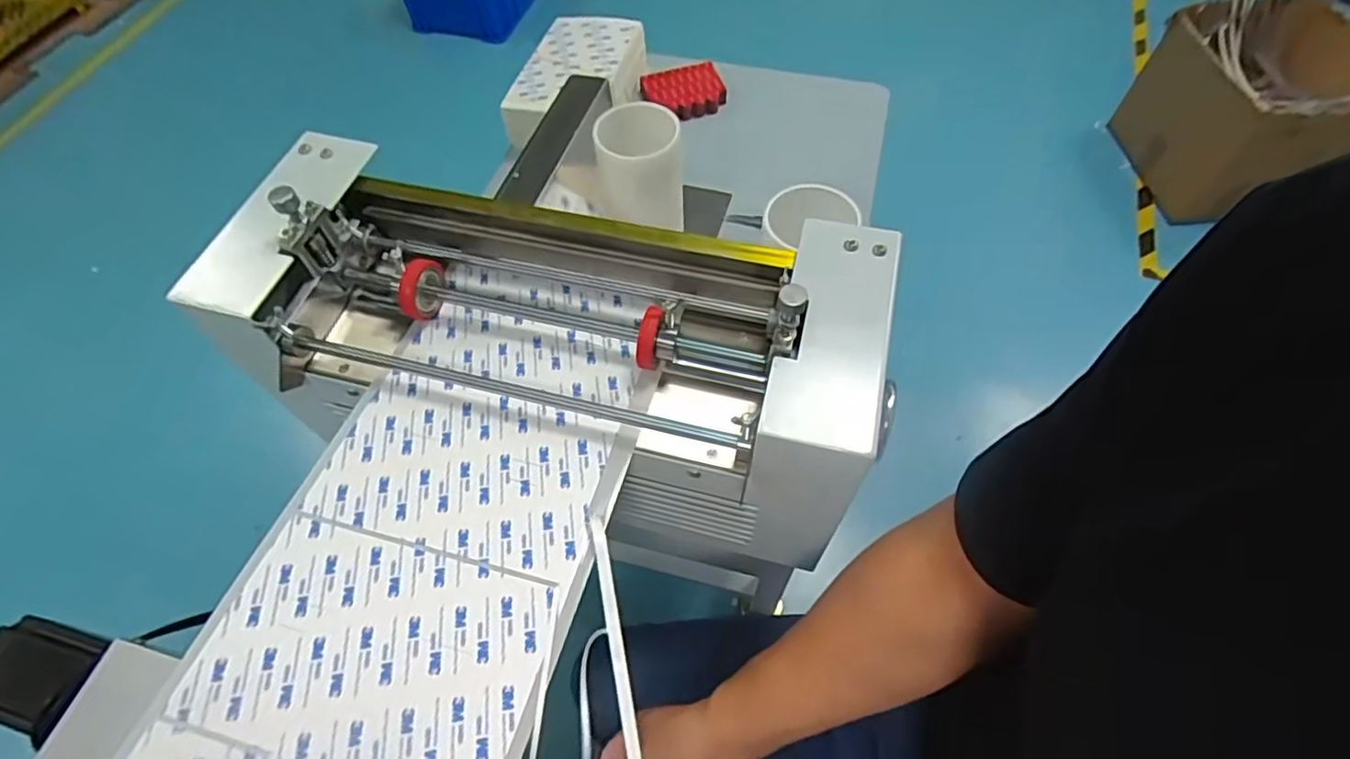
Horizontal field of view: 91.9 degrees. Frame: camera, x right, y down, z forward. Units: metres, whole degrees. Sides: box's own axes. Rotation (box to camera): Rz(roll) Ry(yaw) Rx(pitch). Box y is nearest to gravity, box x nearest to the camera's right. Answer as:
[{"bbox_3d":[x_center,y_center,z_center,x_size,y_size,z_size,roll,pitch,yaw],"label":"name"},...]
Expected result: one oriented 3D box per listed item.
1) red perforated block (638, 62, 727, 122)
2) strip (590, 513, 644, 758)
[{"bbox_3d":[0.010,-0.415,0.941,0.109,0.031,0.093,-15,56,-8],"label":"red perforated block"},{"bbox_3d":[-0.032,0.176,0.393,0.011,0.011,0.190,-11,68,-5],"label":"strip"}]

